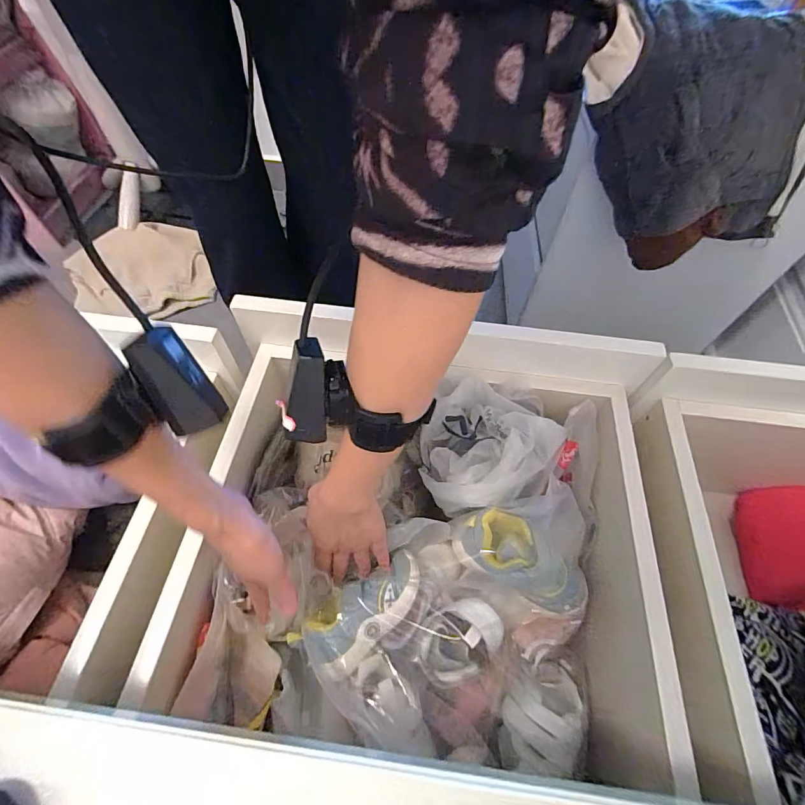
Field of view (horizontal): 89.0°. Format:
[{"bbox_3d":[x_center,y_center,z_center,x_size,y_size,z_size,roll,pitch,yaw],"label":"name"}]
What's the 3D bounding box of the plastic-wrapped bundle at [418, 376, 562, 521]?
[{"bbox_3d":[0.097,0.041,0.451,0.148,0.058,0.130,-5,59,-4],"label":"plastic-wrapped bundle"}]

